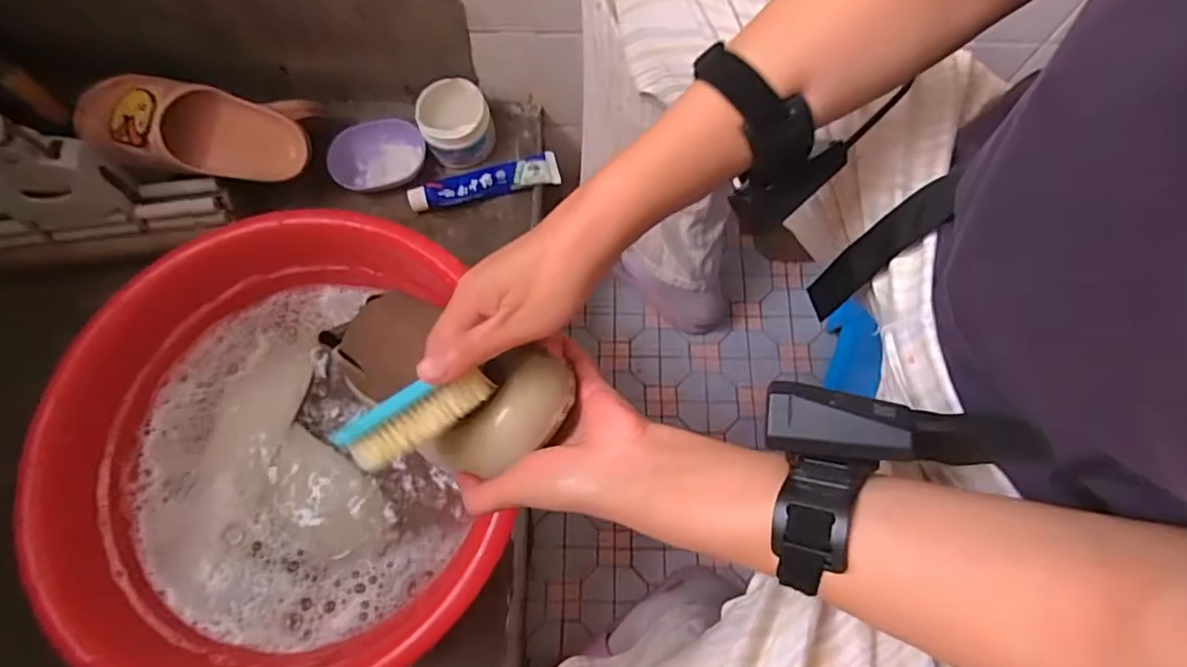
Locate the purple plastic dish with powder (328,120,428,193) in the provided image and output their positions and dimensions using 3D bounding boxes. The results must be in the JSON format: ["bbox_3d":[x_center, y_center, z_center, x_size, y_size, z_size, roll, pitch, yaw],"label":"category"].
[{"bbox_3d":[-0.242,-0.195,0.698,0.105,0.033,0.071,-14,71,-5],"label":"purple plastic dish with powder"}]

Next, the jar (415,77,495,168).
[{"bbox_3d":[-0.150,-0.231,0.688,0.075,0.057,0.065,-8,71,-3],"label":"jar"}]

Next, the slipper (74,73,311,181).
[{"bbox_3d":[-0.385,-0.198,0.606,0.196,0.051,0.076,6,69,-19],"label":"slipper"}]

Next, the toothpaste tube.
[{"bbox_3d":[-0.122,-0.170,0.694,0.166,0.020,0.037,-13,71,-5],"label":"toothpaste tube"}]

